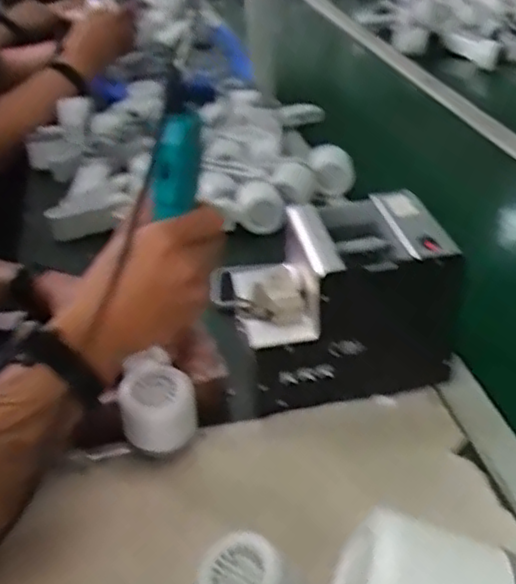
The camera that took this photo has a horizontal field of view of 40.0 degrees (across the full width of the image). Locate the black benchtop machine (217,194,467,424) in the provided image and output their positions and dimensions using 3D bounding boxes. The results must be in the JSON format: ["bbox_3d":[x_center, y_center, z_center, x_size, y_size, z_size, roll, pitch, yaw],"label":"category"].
[{"bbox_3d":[0.072,0.014,0.637,0.175,0.147,0.134,-14,34,-18],"label":"black benchtop machine"}]

